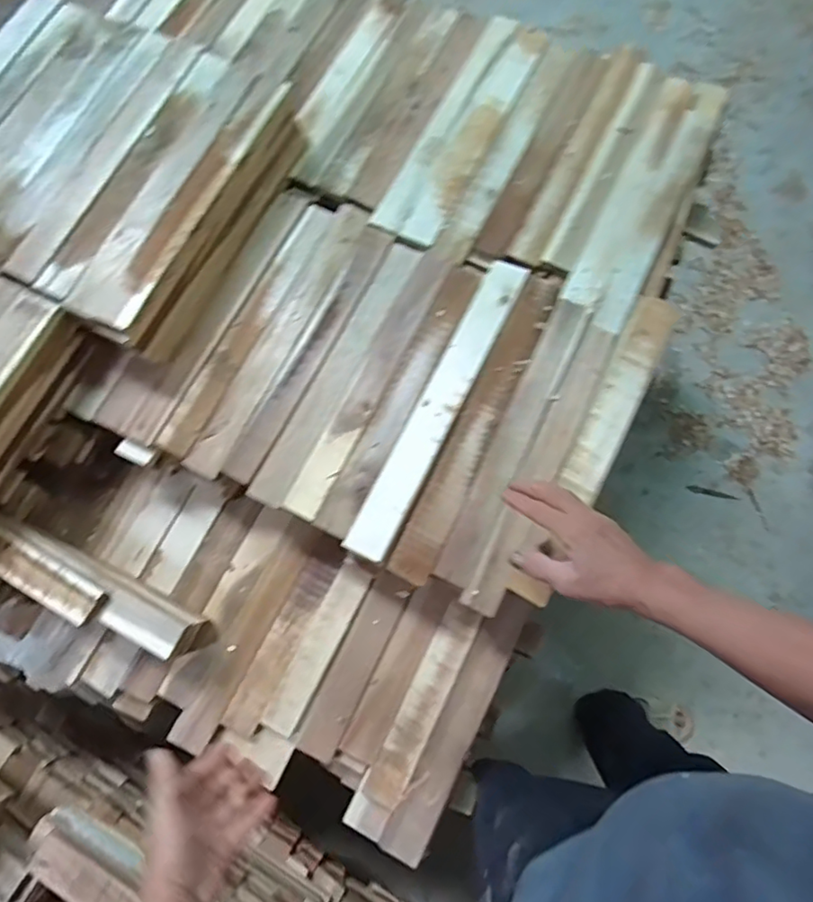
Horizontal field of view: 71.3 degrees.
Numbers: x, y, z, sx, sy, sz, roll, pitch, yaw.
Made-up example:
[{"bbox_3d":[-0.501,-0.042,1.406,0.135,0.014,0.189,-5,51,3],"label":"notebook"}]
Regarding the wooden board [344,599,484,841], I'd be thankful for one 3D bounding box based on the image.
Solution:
[{"bbox_3d":[0.015,0.349,0.750,0.051,0.026,0.305,27,75,8],"label":"wooden board"}]

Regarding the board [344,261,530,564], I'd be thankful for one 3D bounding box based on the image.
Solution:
[{"bbox_3d":[0.048,-0.068,0.757,0.052,0.010,0.450,26,75,7],"label":"board"}]

